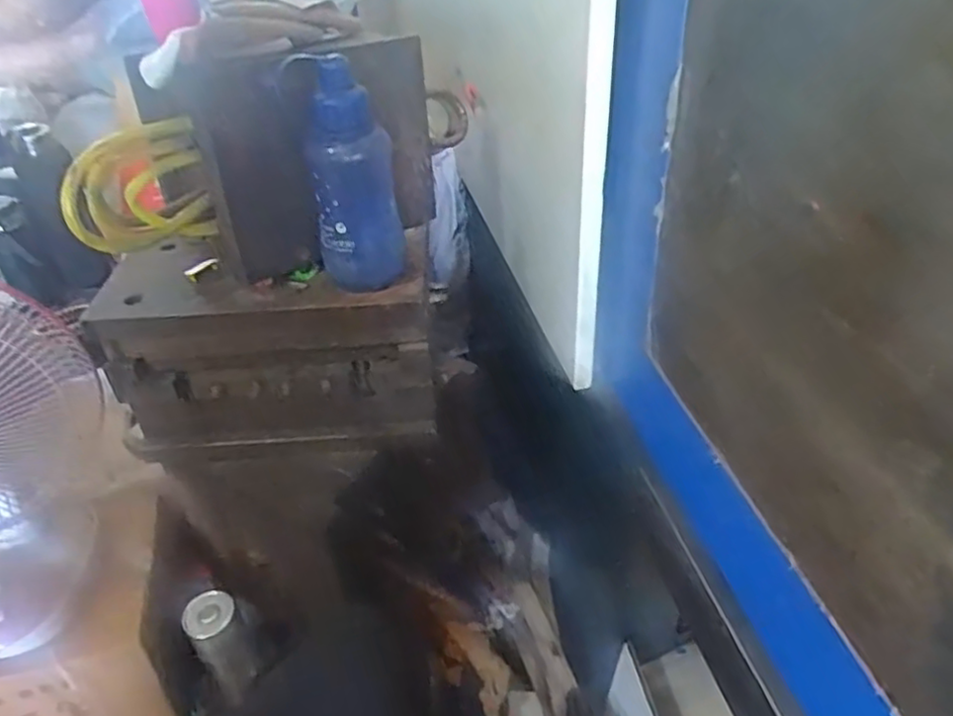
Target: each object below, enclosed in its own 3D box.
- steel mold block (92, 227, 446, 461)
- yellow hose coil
[{"bbox_3d":[-0.245,-0.010,0.885,0.384,0.234,0.141,-3,38,2],"label":"steel mold block"},{"bbox_3d":[-0.349,-0.167,0.722,0.140,0.130,0.061,-32,46,-31],"label":"yellow hose coil"}]

